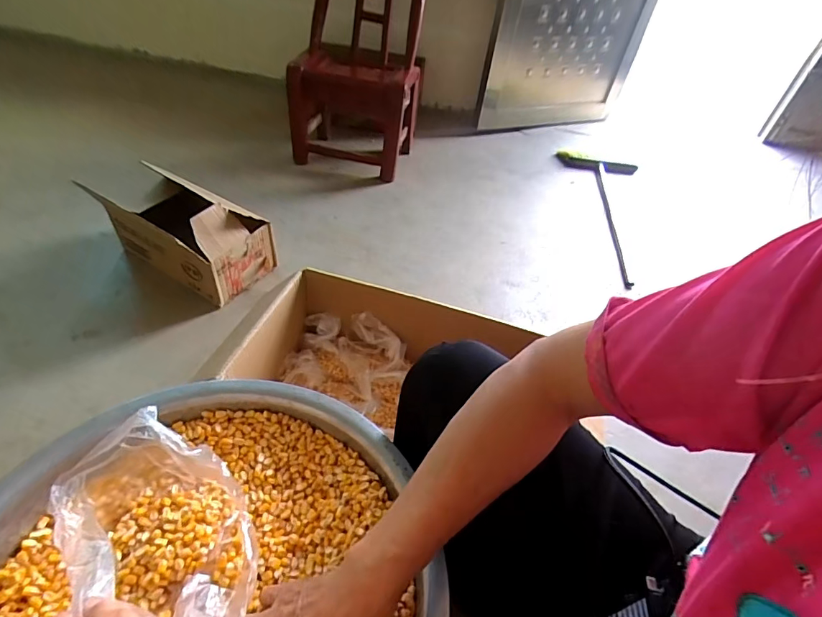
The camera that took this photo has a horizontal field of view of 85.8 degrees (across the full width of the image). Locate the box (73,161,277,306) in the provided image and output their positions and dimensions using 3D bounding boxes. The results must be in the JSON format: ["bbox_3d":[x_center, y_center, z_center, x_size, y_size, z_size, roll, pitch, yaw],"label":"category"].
[{"bbox_3d":[-0.525,-0.182,1.039,0.348,0.191,0.209,29,47,19],"label":"box"}]

